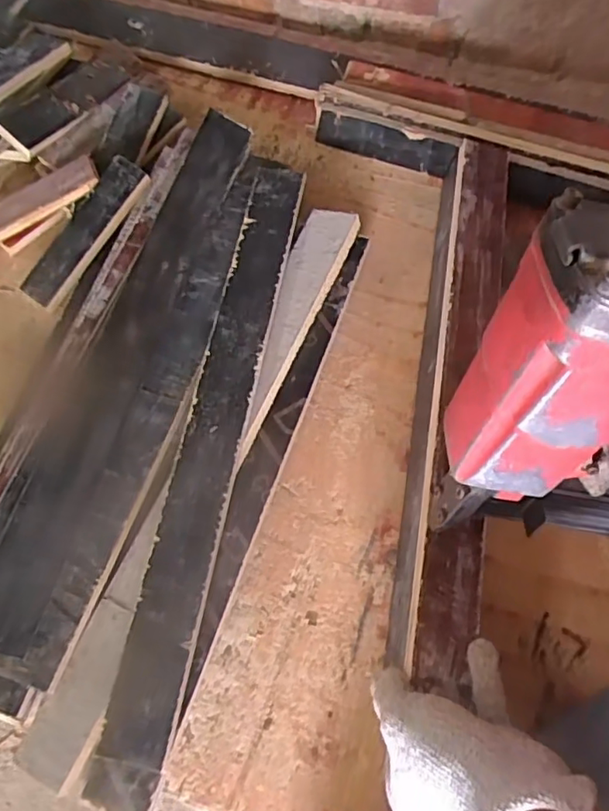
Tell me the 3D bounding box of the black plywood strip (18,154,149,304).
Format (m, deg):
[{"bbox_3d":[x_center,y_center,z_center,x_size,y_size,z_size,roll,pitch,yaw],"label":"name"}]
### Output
[{"bbox_3d":[-0.212,-0.167,0.545,0.048,0.016,0.157,37,88,17],"label":"black plywood strip"}]

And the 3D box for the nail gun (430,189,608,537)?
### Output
[{"bbox_3d":[0.227,0.006,0.313,0.296,0.240,0.081,0,61,-1],"label":"nail gun"}]

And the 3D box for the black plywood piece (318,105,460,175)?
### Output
[{"bbox_3d":[0.085,-0.279,0.604,0.149,0.048,0.011,21,67,11],"label":"black plywood piece"}]

